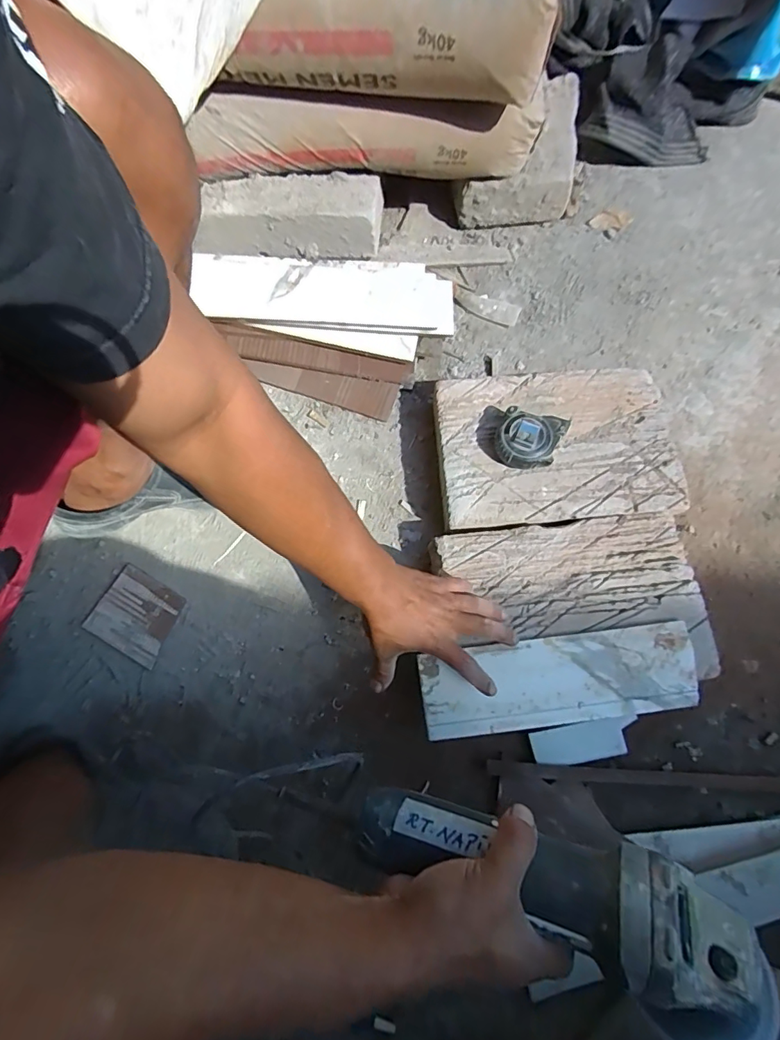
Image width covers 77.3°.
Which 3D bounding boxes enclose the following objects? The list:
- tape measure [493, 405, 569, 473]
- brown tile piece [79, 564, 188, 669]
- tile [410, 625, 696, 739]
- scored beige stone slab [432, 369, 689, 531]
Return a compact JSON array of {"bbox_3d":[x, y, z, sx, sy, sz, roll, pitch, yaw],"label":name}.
[{"bbox_3d":[0.171,-0.099,0.604,0.080,0.039,0.073,22,77,7],"label":"tape measure"},{"bbox_3d":[-0.314,0.118,0.604,0.096,0.012,0.091,29,78,9],"label":"brown tile piece"},{"bbox_3d":[0.186,0.178,0.540,0.299,0.006,0.092,-9,76,-1],"label":"tile"},{"bbox_3d":[0.210,-0.096,0.623,0.290,0.017,0.195,-4,76,1],"label":"scored beige stone slab"}]

